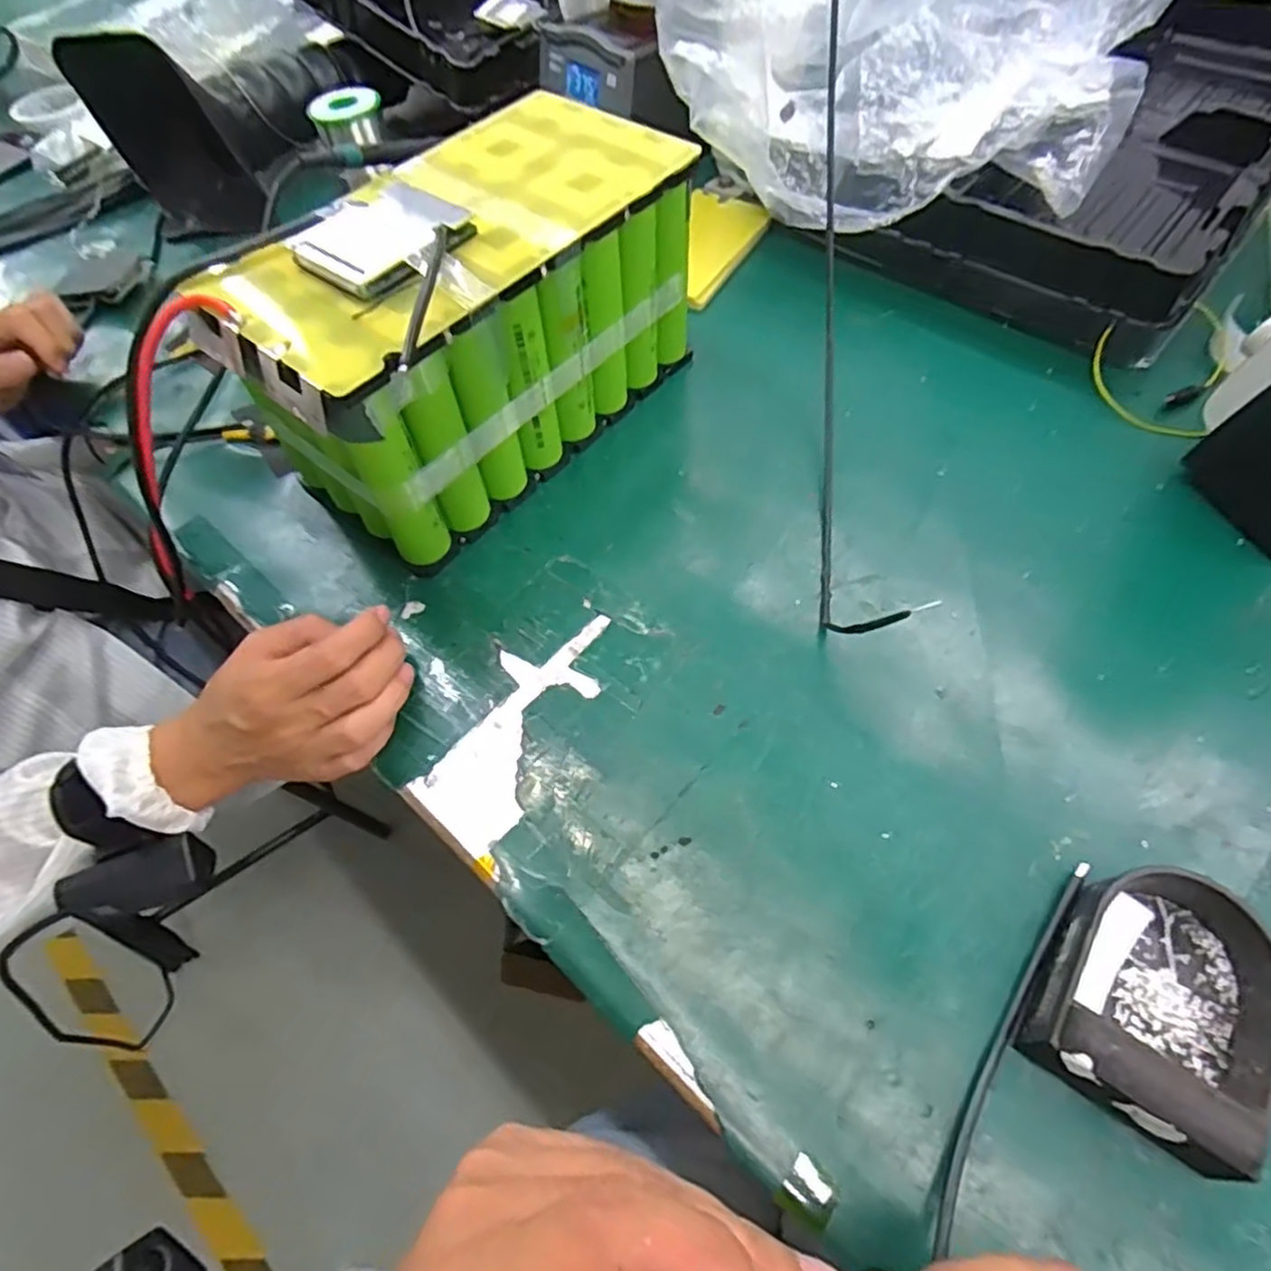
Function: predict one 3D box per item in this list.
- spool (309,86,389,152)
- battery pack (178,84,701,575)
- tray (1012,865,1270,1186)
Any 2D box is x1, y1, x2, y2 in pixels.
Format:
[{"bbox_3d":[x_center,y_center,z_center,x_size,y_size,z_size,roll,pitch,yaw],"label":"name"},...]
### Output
[{"bbox_3d":[-0.278,-0.501,0.680,0.065,0.036,0.065,-2,60,4],"label":"spool"},{"bbox_3d":[-0.099,-0.197,0.450,0.139,0.153,0.279,35,67,22],"label":"battery pack"},{"bbox_3d":[0.216,0.149,0.287,0.076,0.034,0.098,32,66,21],"label":"tray"}]

